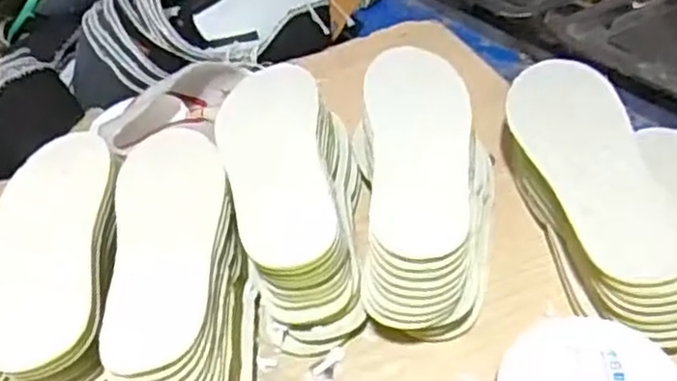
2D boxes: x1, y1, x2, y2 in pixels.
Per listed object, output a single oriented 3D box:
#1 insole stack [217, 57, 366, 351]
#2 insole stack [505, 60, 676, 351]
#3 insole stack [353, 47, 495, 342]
[{"bbox_3d":[-0.038,0.006,0.547,0.100,0.091,0.227,-6,52,1],"label":"insole stack"},{"bbox_3d":[0.192,0.006,0.548,0.096,0.088,0.277,-7,39,5],"label":"insole stack"},{"bbox_3d":[0.073,-0.004,0.536,0.099,0.087,0.239,-2,50,7],"label":"insole stack"}]

